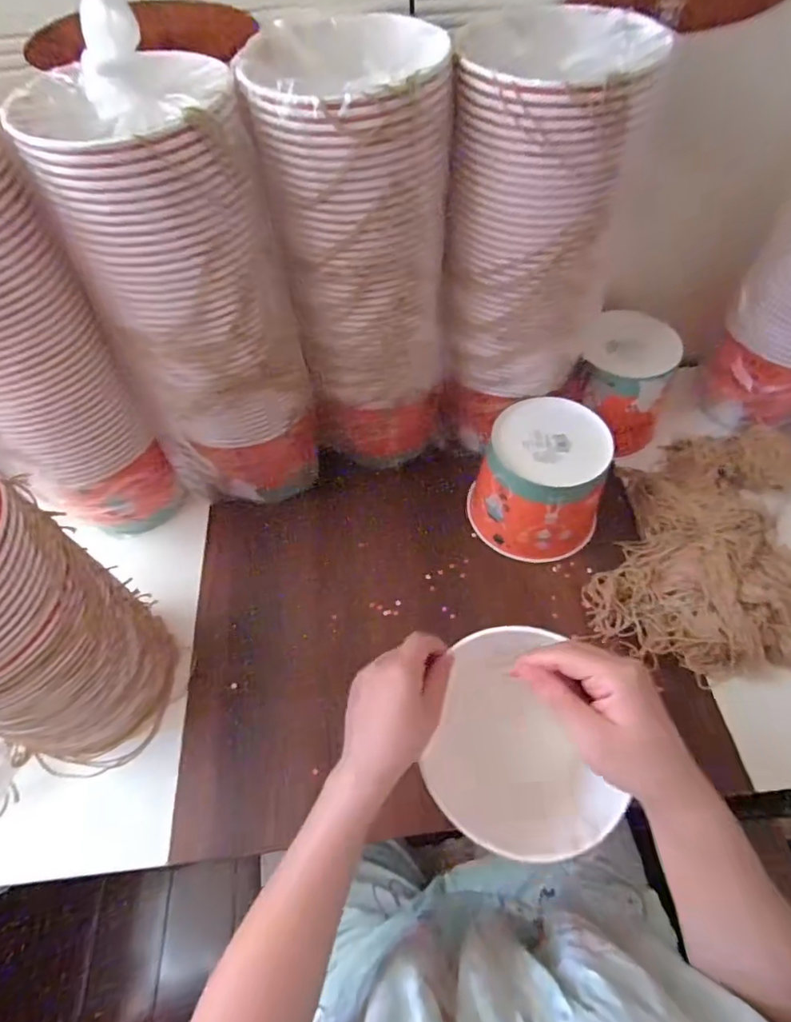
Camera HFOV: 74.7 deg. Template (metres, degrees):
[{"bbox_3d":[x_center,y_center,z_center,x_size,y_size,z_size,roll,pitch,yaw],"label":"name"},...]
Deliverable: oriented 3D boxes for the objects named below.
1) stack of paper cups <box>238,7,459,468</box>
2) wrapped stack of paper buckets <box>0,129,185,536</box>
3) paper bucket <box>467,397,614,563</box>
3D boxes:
[{"bbox_3d":[-0.029,-0.235,0.569,0.159,0.418,0.160,-6,59,-2],"label":"stack of paper cups"},{"bbox_3d":[-0.355,-0.147,0.513,0.159,0.404,0.153,-25,61,-13],"label":"wrapped stack of paper buckets"},{"bbox_3d":[0.171,-0.032,0.605,0.144,0.128,0.131,-1,59,1],"label":"paper bucket"}]

